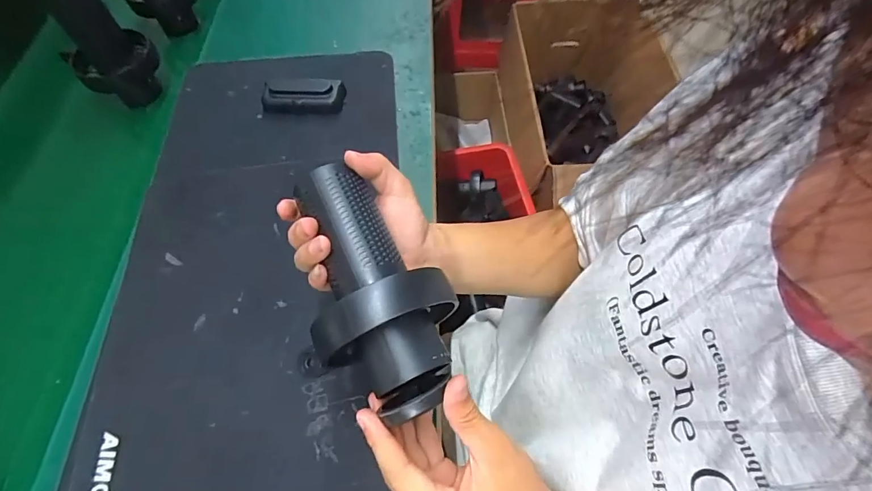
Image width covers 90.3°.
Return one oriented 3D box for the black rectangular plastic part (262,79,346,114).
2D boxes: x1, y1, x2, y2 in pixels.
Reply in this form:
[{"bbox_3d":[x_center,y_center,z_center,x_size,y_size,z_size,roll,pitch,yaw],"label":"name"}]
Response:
[{"bbox_3d":[-0.175,-0.196,0.577,0.106,0.031,0.036,0,64,3],"label":"black rectangular plastic part"}]

